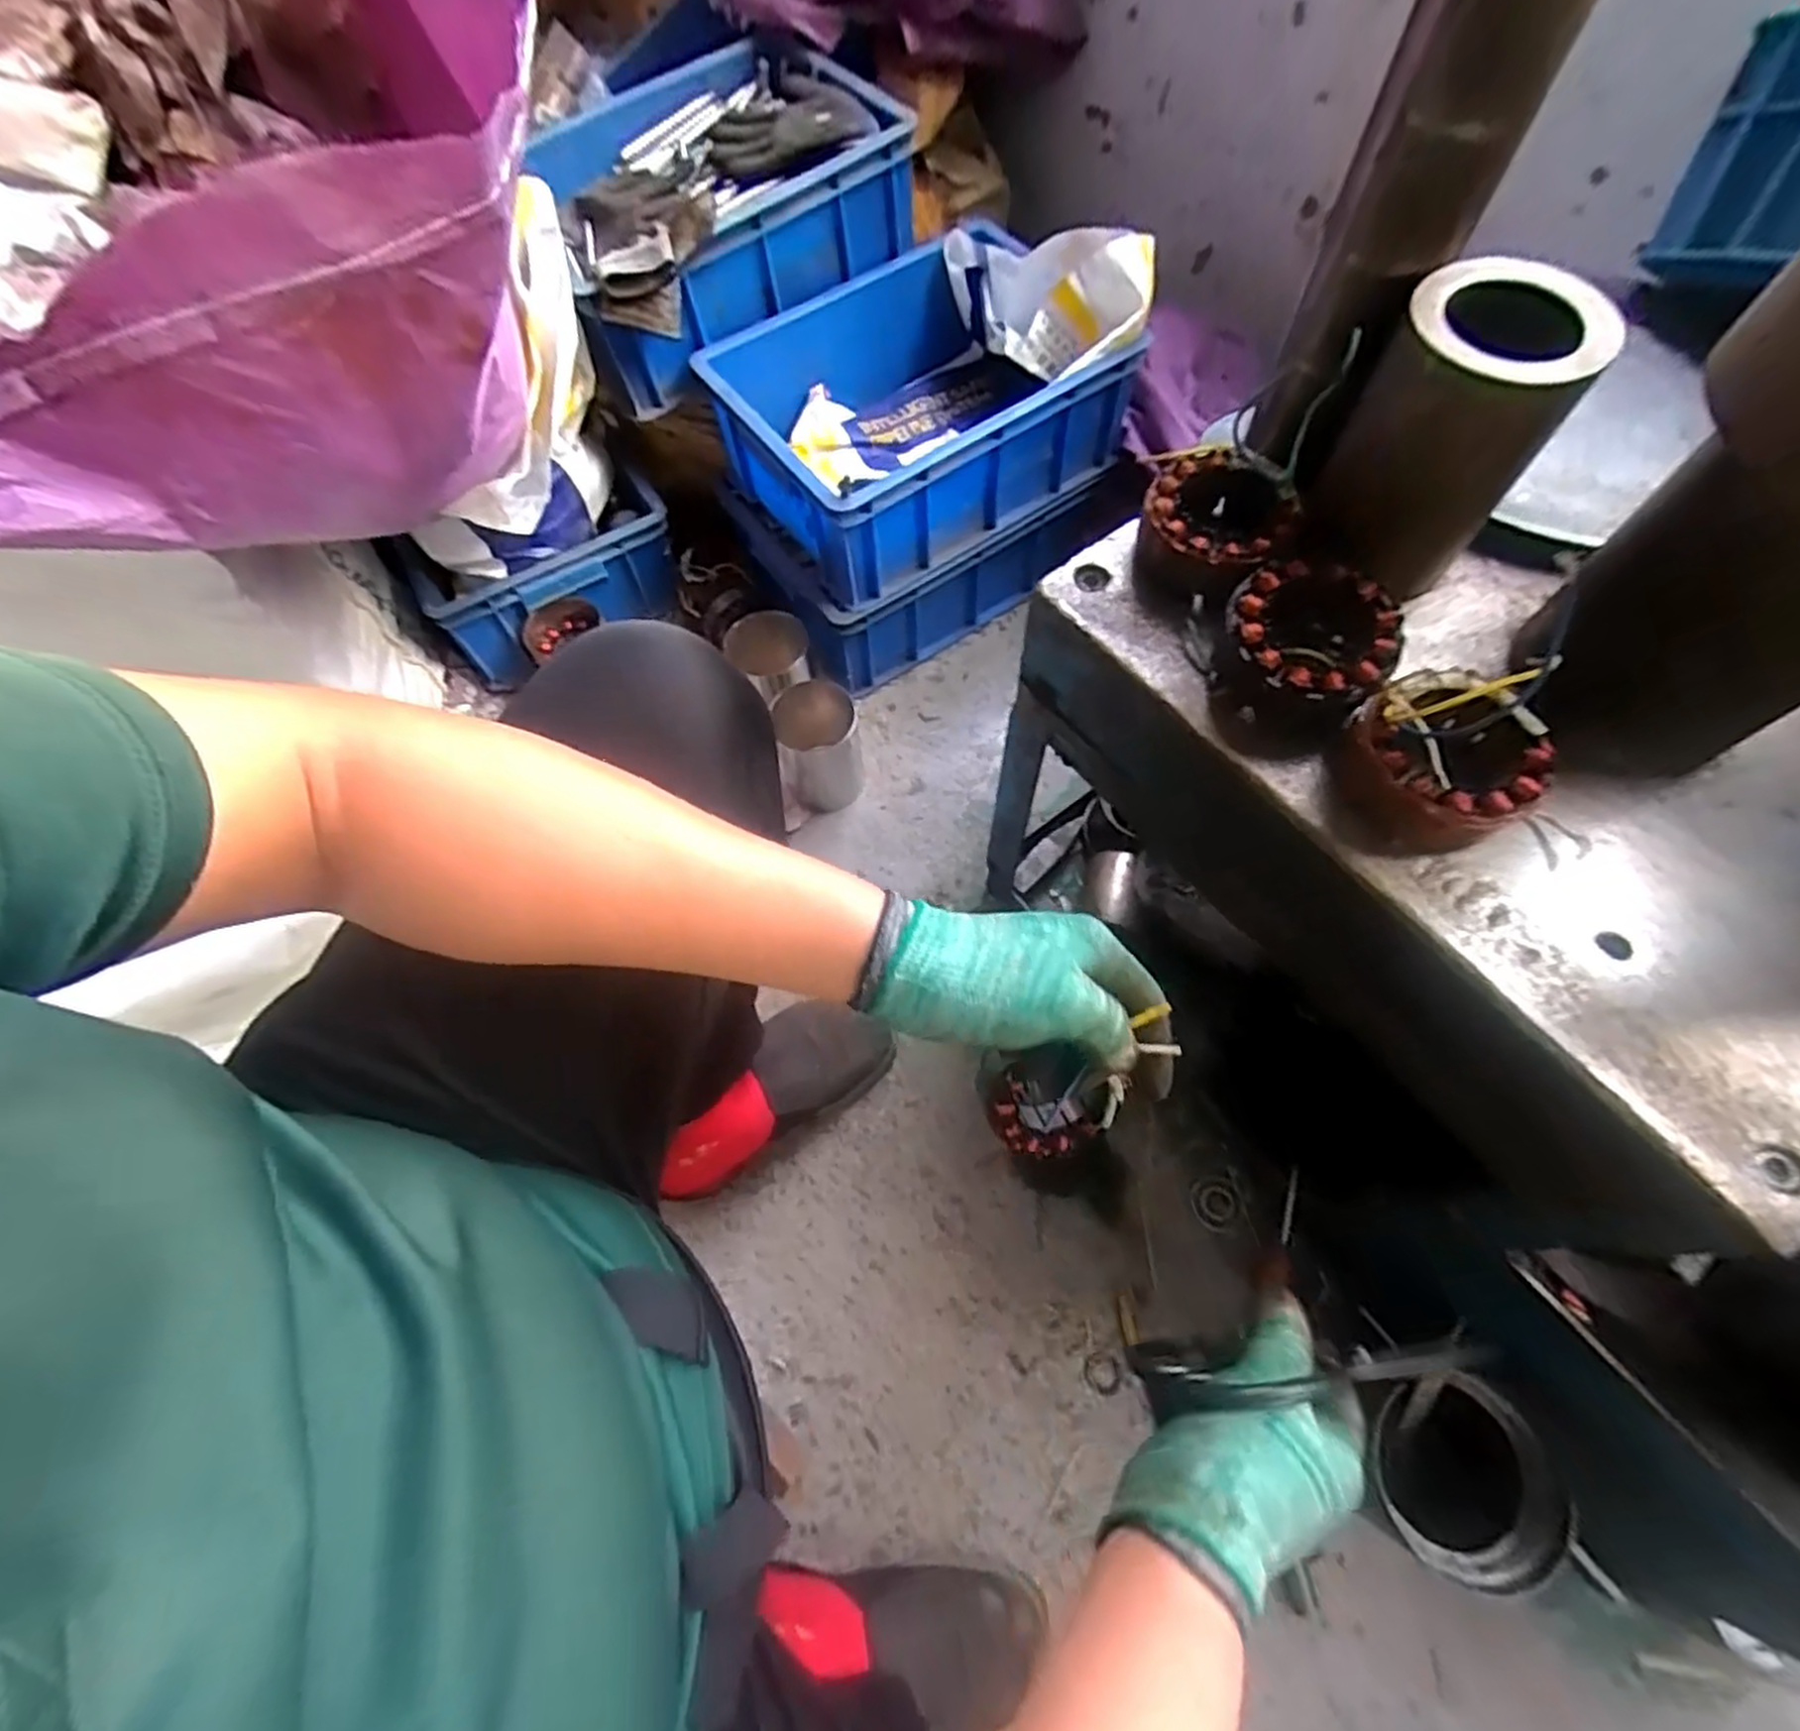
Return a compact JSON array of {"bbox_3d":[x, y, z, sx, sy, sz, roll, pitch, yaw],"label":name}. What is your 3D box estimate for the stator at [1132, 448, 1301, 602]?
[{"bbox_3d":[0.182,-0.200,0.462,0.080,0.042,0.080,0,65,2],"label":"stator"}]

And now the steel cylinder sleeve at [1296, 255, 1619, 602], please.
[{"bbox_3d":[0.271,-0.214,0.407,0.093,0.126,0.093,36,71,17],"label":"steel cylinder sleeve"}]

